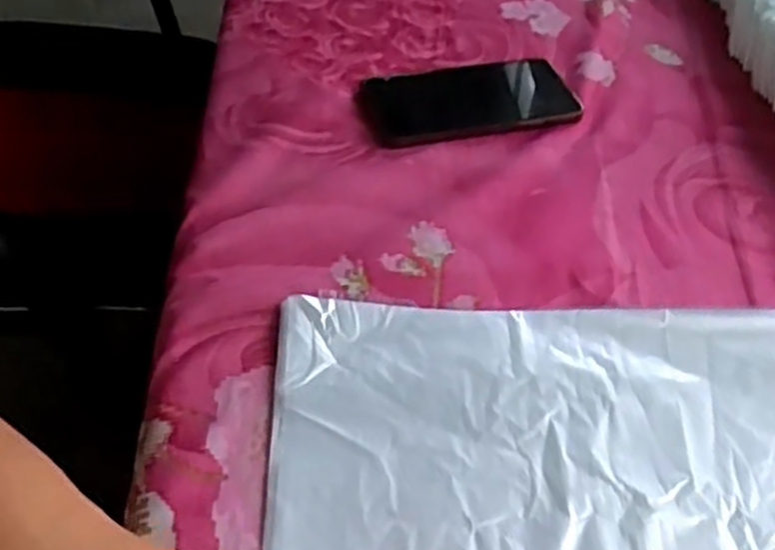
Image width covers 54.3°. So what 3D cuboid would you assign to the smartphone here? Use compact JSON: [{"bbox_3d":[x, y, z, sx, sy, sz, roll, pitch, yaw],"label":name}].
[{"bbox_3d":[0.064,-0.139,0.600,0.168,0.009,0.087,-12,52,-14],"label":"smartphone"}]

